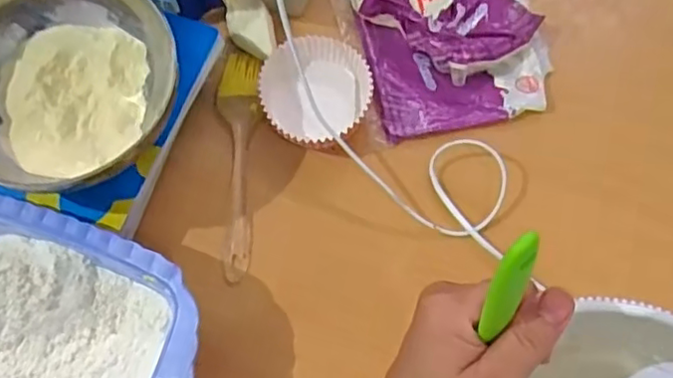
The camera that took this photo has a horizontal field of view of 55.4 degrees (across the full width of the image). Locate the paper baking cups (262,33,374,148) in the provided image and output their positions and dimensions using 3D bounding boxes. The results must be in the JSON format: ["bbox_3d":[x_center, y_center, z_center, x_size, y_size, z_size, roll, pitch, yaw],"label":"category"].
[{"bbox_3d":[-0.018,-0.086,0.543,0.090,0.032,0.082,-1,69,2],"label":"paper baking cups"}]

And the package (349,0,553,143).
[{"bbox_3d":[0.102,-0.139,0.556,0.154,0.044,0.165,-13,69,-3],"label":"package"}]

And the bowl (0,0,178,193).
[{"bbox_3d":[-0.204,-0.079,0.475,0.165,0.059,0.171,-1,69,2],"label":"bowl"}]

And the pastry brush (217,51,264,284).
[{"bbox_3d":[-0.080,-0.025,0.541,0.036,0.013,0.203,-4,69,1],"label":"pastry brush"}]

